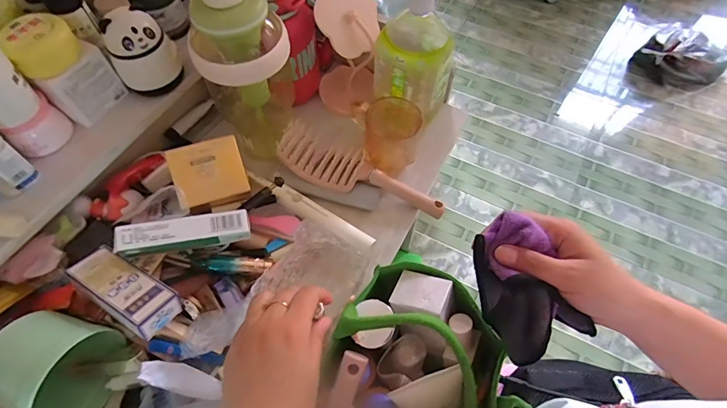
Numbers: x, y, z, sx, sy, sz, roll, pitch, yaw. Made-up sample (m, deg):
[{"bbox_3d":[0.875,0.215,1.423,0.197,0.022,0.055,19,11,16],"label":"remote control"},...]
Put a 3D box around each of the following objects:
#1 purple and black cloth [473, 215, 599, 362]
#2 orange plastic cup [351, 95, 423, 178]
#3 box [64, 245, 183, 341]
[{"bbox_3d":[0.137,0.068,0.342,0.071,0.052,0.125,-24,103,-15],"label":"purple and black cloth"},{"bbox_3d":[0.030,-0.095,0.557,0.092,0.070,0.075,6,60,3],"label":"orange plastic cup"},{"bbox_3d":[-0.247,0.084,0.412,0.122,0.023,0.048,30,63,15],"label":"box"}]

